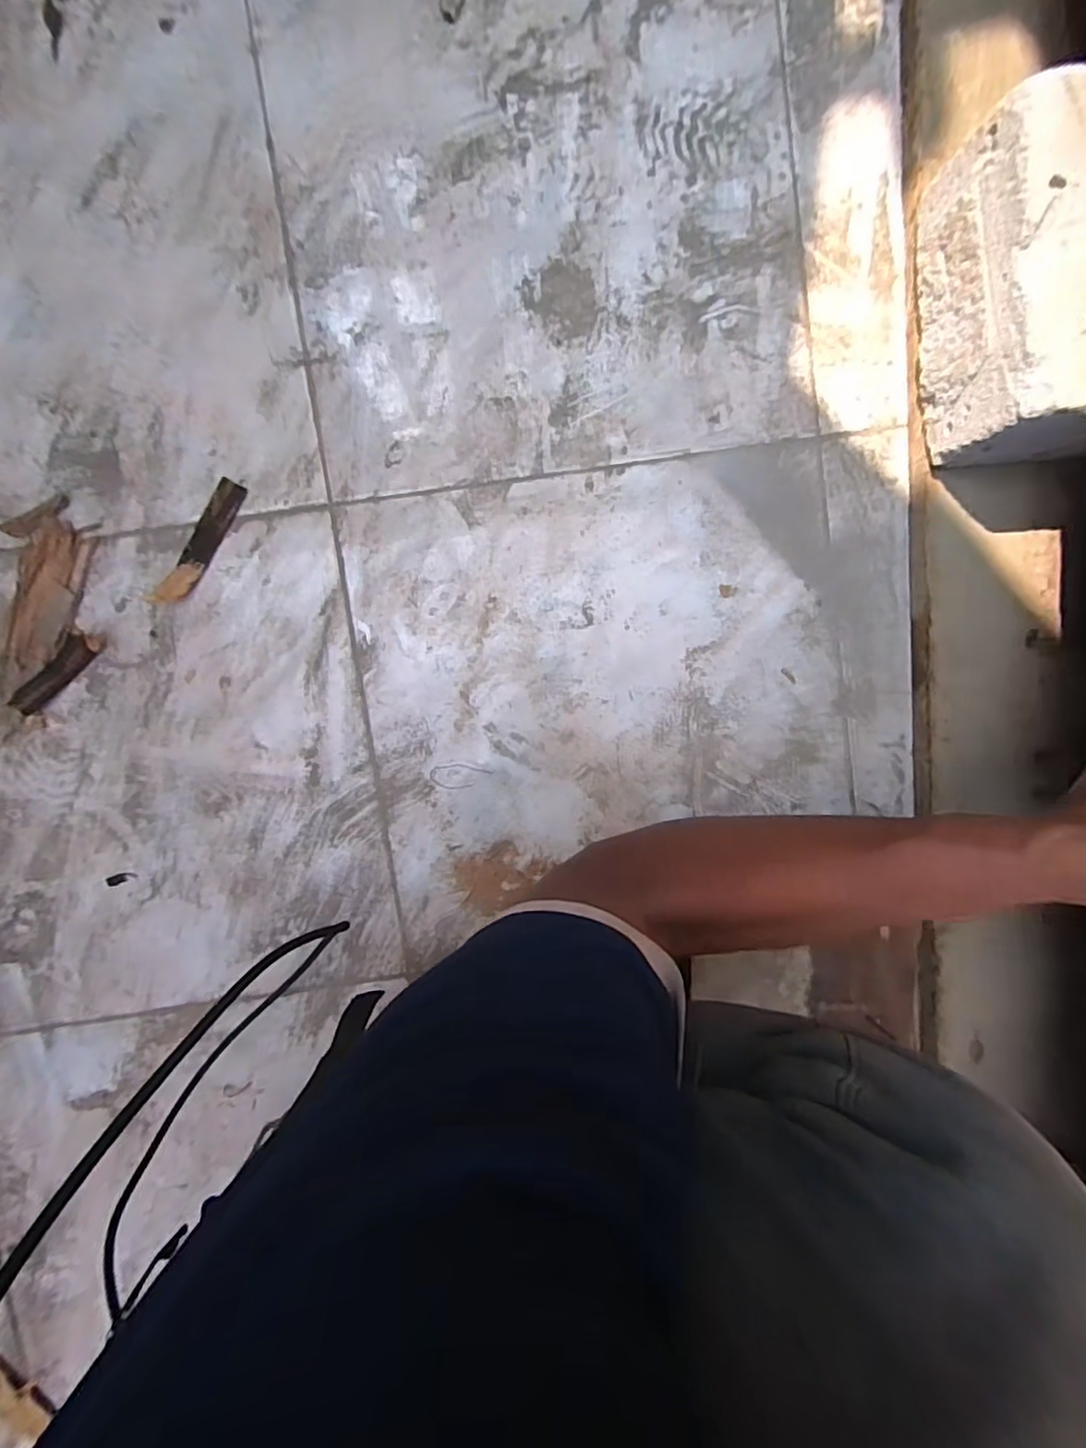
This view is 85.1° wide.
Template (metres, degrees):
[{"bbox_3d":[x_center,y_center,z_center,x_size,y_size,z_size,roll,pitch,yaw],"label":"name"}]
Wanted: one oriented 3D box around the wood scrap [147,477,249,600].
[{"bbox_3d":[-0.277,-0.144,0.475,0.025,0.009,0.114,31,94,-4],"label":"wood scrap"}]

